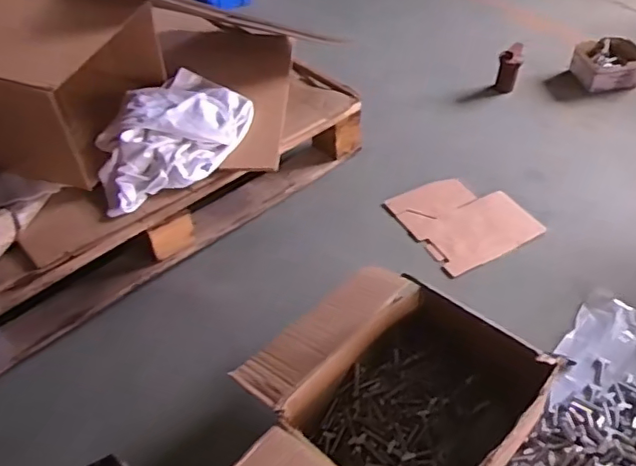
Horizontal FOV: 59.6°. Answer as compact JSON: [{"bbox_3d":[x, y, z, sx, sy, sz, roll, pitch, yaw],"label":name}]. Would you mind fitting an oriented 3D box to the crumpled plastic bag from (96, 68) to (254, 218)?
[{"bbox_3d":[-0.282,-0.209,1.114,0.229,0.068,0.425,14,47,13],"label":"crumpled plastic bag"}]

